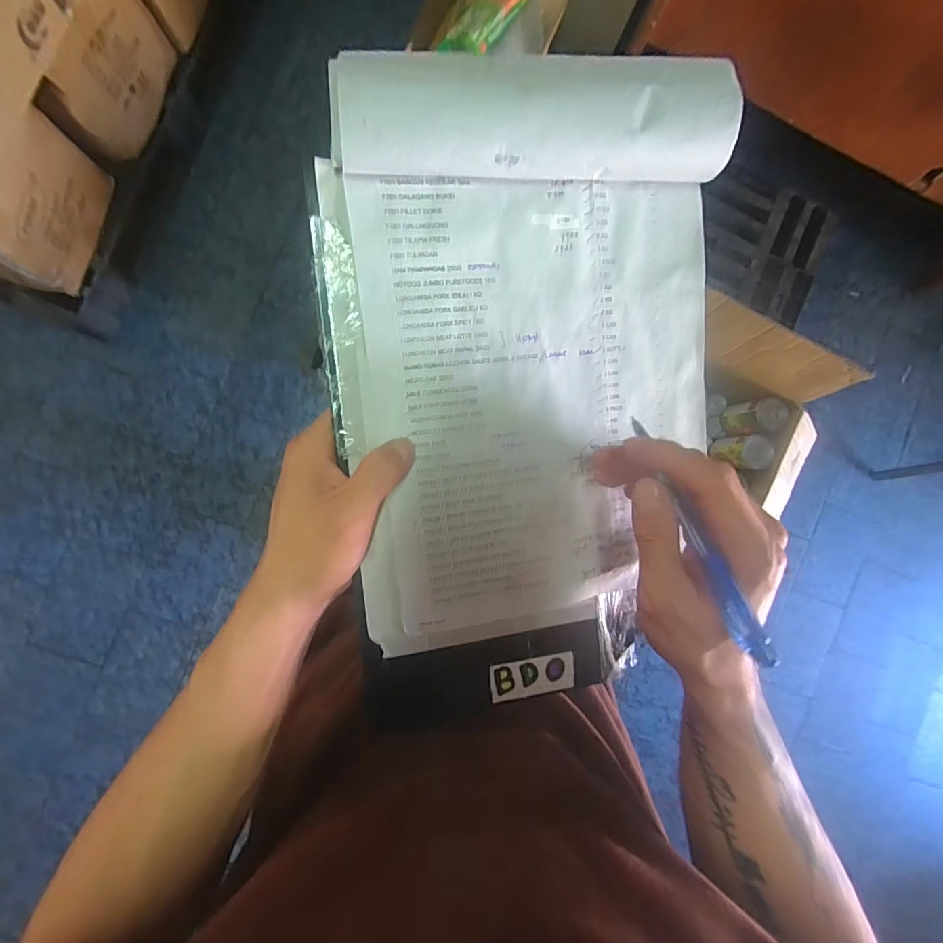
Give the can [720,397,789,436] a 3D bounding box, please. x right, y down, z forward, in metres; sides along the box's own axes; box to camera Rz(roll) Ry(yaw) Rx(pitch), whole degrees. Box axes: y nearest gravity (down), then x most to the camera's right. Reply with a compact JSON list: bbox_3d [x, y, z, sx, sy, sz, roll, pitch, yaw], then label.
[{"bbox_3d":[0.642,-0.124,1.052,0.071,0.120,0.076,0,90,-5],"label":"can"}]

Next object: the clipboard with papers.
[{"bbox_3d":[0.042,-0.030,0.274,0.230,0.034,0.362,-7,100,-13],"label":"clipboard with papers"}]

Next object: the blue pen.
[{"bbox_3d":[0.111,0.031,0.230,0.008,0.010,0.126,-17,67,-6],"label":"blue pen"}]

